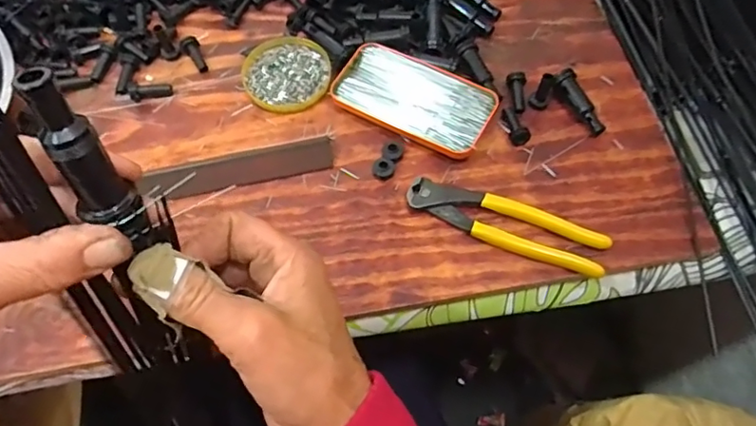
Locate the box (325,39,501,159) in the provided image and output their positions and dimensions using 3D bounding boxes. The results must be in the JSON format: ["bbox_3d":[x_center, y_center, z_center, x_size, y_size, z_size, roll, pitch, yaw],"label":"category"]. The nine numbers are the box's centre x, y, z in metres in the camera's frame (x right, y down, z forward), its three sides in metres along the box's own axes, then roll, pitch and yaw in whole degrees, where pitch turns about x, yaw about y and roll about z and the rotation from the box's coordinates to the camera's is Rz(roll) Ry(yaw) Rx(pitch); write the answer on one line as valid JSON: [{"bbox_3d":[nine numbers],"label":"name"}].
[{"bbox_3d":[0.034,-0.108,0.517,0.144,0.014,0.076,27,67,13],"label":"box"}]

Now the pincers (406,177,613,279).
[{"bbox_3d":[0.105,0.009,0.460,0.164,0.014,0.039,21,66,11],"label":"pincers"}]

